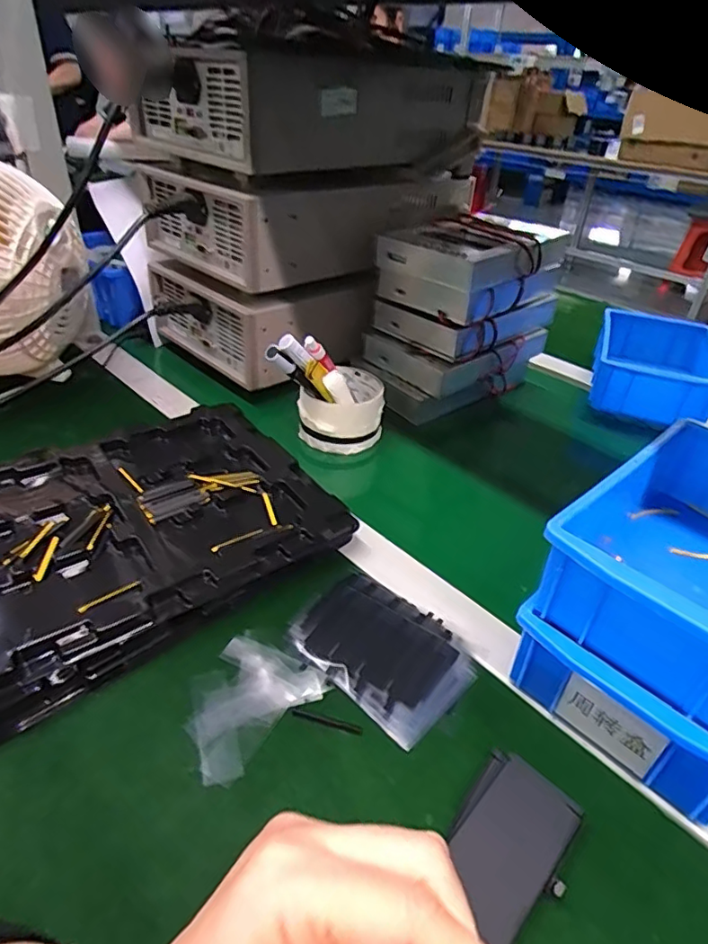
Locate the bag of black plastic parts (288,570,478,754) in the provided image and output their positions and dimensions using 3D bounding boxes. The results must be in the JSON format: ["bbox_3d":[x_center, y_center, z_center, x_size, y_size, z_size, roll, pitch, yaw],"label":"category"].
[{"bbox_3d":[0.018,0.113,0.366,0.111,0.011,0.082,28,42,29],"label":"bag of black plastic parts"}]

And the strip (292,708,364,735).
[{"bbox_3d":[-0.016,0.145,0.327,0.042,0.004,0.005,10,36,8],"label":"strip"}]

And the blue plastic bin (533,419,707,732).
[{"bbox_3d":[0.212,0.047,0.328,0.202,0.064,0.130,-28,46,-36],"label":"blue plastic bin"}]

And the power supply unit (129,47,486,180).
[{"bbox_3d":[-0.039,-0.392,0.599,0.319,0.098,0.204,-28,47,-36],"label":"power supply unit"}]

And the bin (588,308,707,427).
[{"bbox_3d":[0.366,-0.133,0.690,0.128,0.057,0.186,16,38,16],"label":"bin"}]

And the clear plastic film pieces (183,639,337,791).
[{"bbox_3d":[-0.065,0.134,0.333,0.063,0.005,0.083,29,43,31],"label":"clear plastic film pieces"}]

